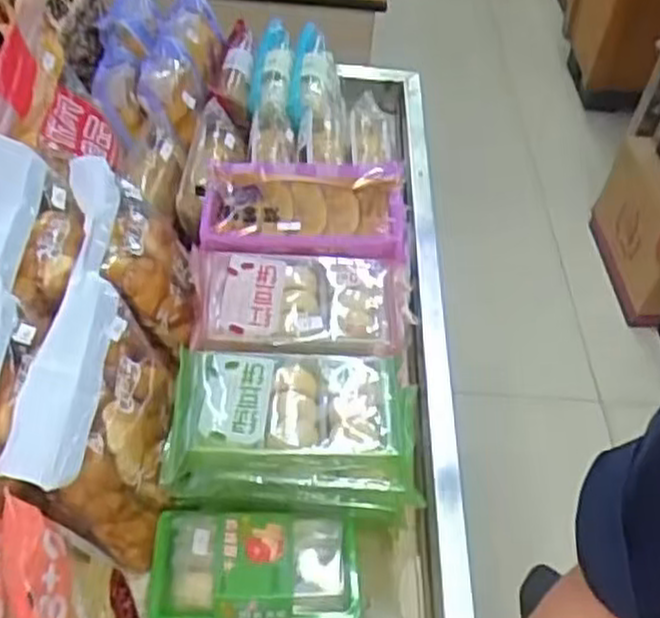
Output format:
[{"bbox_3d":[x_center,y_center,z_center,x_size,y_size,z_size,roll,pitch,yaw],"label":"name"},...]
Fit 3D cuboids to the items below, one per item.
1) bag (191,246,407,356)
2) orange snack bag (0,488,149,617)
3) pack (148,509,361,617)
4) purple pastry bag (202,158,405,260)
[{"bbox_3d":[-0.021,-0.008,0.667,0.192,0.035,0.104,2,47,-5],"label":"bag"},{"bbox_3d":[-0.168,0.217,0.544,0.081,0.165,0.127,-13,50,-18],"label":"orange snack bag"},{"bbox_3d":[-0.056,0.204,0.615,0.161,0.044,0.091,4,47,-4],"label":"pack"},{"bbox_3d":[-0.023,-0.096,0.719,0.182,0.026,0.108,3,47,-4],"label":"purple pastry bag"}]

